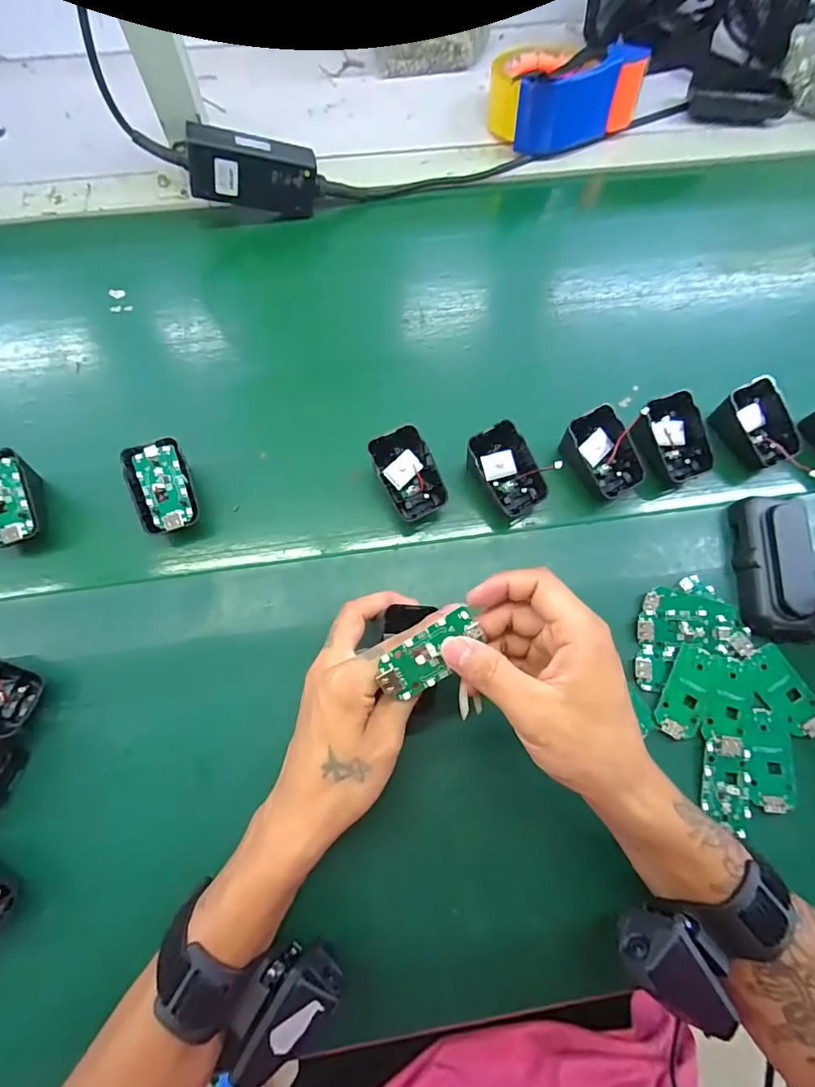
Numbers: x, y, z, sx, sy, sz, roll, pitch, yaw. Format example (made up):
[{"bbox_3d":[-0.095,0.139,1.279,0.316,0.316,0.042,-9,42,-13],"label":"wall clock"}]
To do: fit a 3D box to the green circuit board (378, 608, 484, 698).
[{"bbox_3d":[0.014,0.063,0.272,0.061,0.005,0.031,-34,97,-6],"label":"green circuit board"}]

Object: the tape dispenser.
[{"bbox_3d":[0.167,-0.475,0.507,0.148,0.087,0.059,-10,72,-5],"label":"tape dispenser"}]

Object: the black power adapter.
[{"bbox_3d":[-0.146,-0.353,0.458,0.114,0.049,0.028,-3,69,-21],"label":"black power adapter"}]

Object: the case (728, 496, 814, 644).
[{"bbox_3d":[0.276,0.016,0.357,0.050,0.028,0.103,7,71,1],"label":"case"}]

